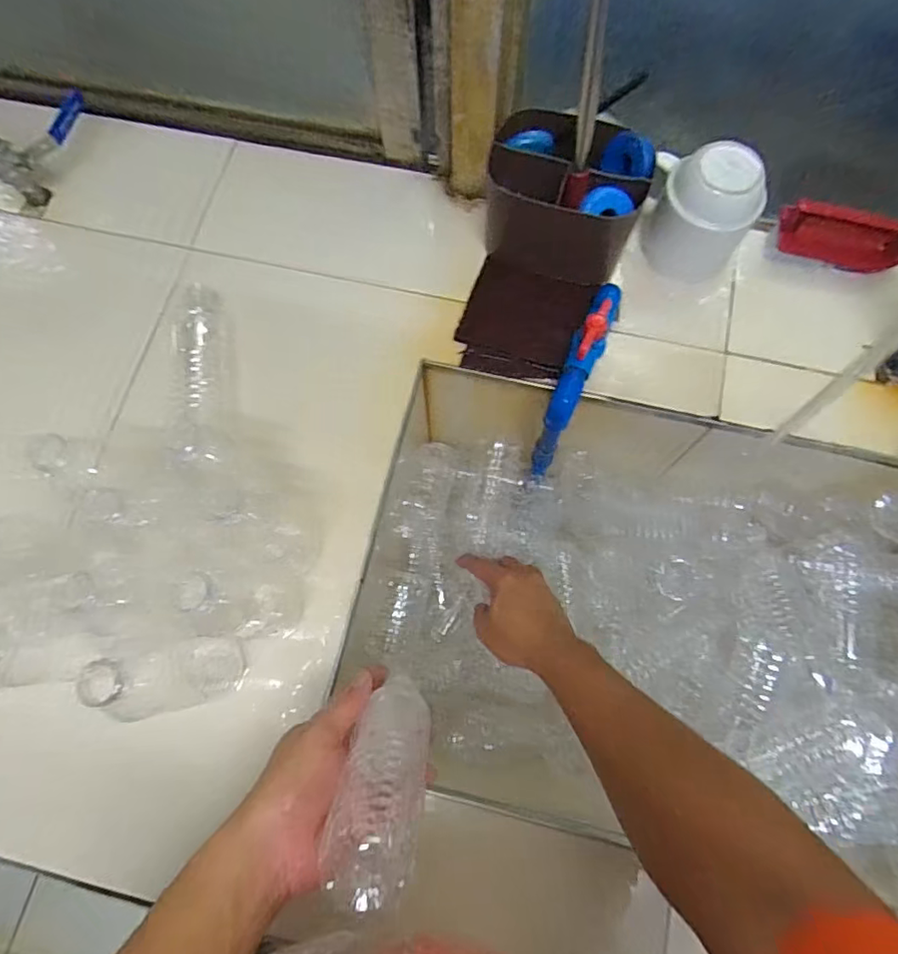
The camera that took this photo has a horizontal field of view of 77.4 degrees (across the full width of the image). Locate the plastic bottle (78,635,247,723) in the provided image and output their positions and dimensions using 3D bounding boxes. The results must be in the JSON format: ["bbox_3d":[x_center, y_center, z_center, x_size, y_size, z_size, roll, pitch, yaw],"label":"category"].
[{"bbox_3d":[-0.207,0.143,0.414,0.051,0.166,0.050,3,73,1],"label":"plastic bottle"}]

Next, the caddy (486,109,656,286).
[{"bbox_3d":[0.117,-0.286,0.578,0.152,0.120,0.088,18,74,6],"label":"caddy"}]

